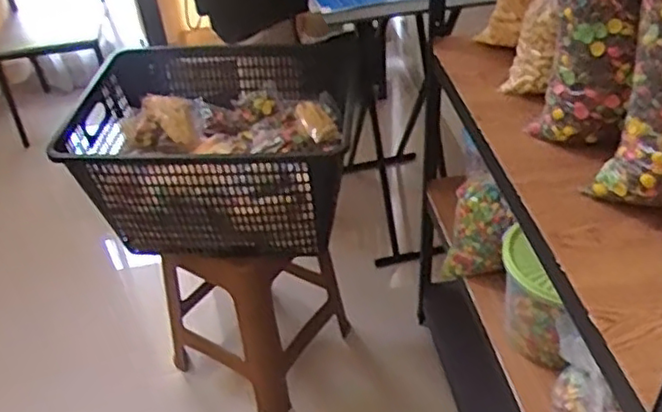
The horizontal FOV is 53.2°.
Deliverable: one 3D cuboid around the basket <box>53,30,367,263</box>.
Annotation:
[{"bbox_3d":[-0.255,-0.130,1.447,0.571,0.280,0.478,-3,40,3],"label":"basket"}]

